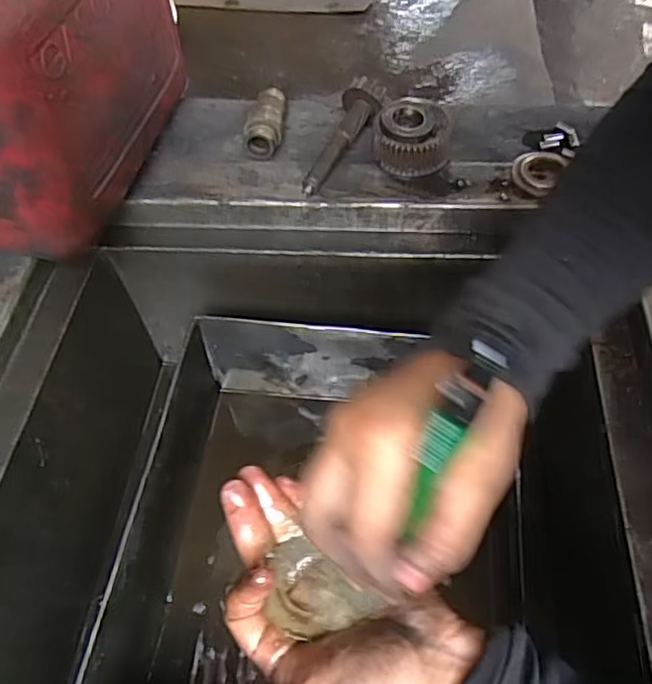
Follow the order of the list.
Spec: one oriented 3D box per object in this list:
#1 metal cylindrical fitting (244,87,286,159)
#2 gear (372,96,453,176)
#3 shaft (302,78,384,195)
[{"bbox_3d":[-0.050,-0.187,0.520,0.028,0.023,0.065,8,67,6],"label":"metal cylindrical fitting"},{"bbox_3d":[0.070,-0.165,0.501,0.061,0.038,0.058,6,55,8],"label":"gear"},{"bbox_3d":[0.015,-0.162,0.505,0.033,0.033,0.110,20,71,14],"label":"shaft"}]

